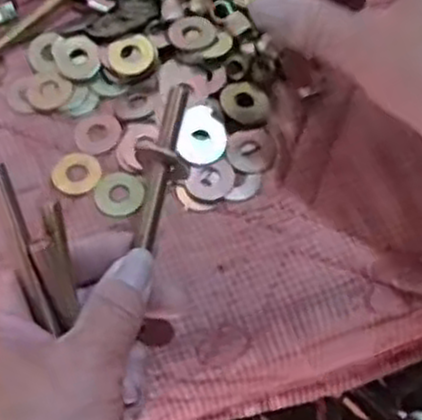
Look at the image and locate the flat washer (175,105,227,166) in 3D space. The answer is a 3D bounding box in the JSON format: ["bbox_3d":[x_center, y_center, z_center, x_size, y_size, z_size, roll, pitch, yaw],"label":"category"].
[{"bbox_3d":[-0.004,-0.036,0.386,0.024,0.004,0.030,13,78,-10],"label":"flat washer"}]

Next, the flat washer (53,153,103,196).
[{"bbox_3d":[-0.067,-0.019,0.388,0.023,0.004,0.023,-23,64,-8],"label":"flat washer"}]

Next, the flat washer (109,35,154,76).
[{"bbox_3d":[-0.042,-0.082,0.412,0.023,0.004,0.023,-1,63,3],"label":"flat washer"}]

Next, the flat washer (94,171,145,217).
[{"bbox_3d":[-0.045,-0.008,0.382,0.024,0.004,0.024,-1,63,3],"label":"flat washer"}]

